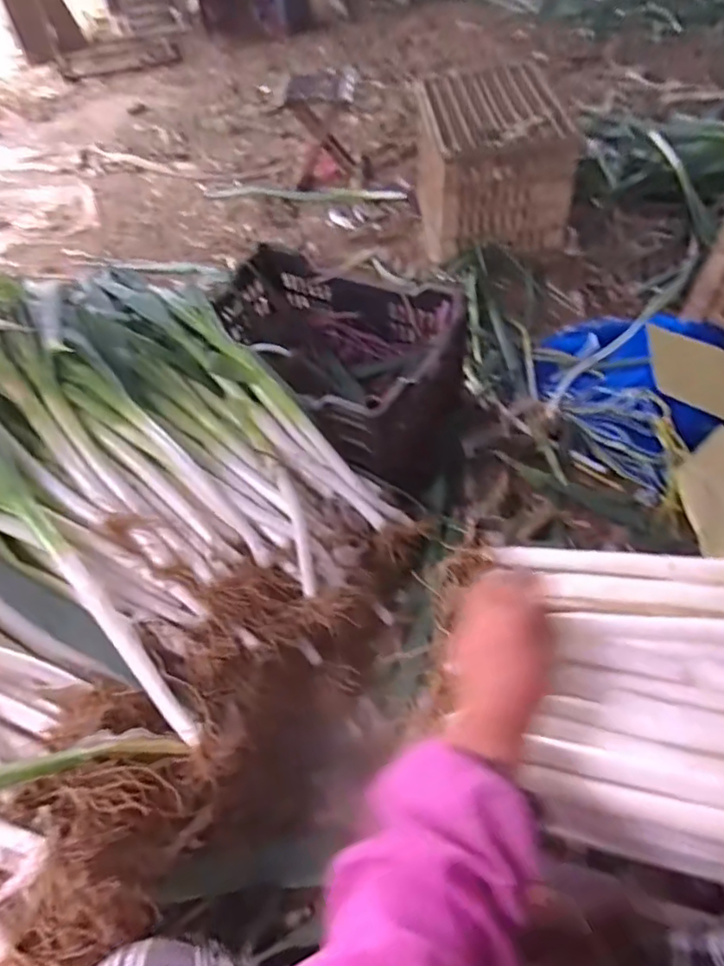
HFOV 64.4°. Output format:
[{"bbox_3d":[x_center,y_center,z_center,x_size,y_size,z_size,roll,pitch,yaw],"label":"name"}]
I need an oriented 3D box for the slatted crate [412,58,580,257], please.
[{"bbox_3d":[0.338,-0.882,1.557,0.339,0.266,0.496,-5,52,1],"label":"slatted crate"}]

